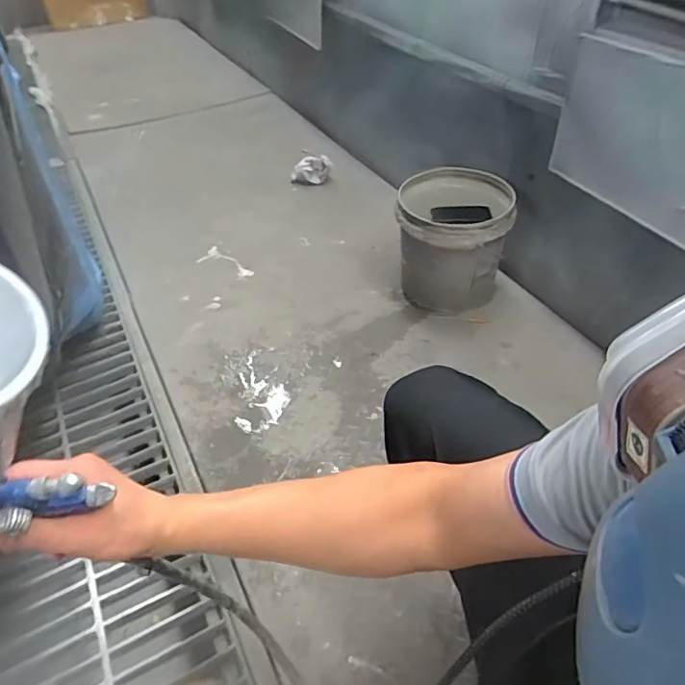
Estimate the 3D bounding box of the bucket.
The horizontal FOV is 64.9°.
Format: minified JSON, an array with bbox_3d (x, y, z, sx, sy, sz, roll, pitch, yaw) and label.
[{"bbox_3d":[0.268,-0.256,1.320,0.251,0.242,0.266,-2,44,2],"label":"bucket"}]

